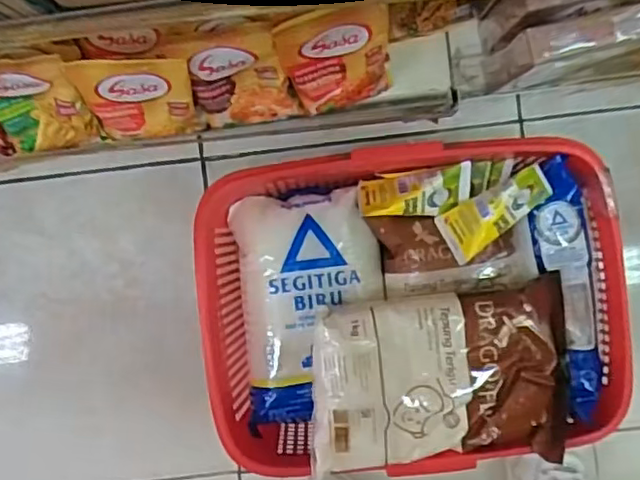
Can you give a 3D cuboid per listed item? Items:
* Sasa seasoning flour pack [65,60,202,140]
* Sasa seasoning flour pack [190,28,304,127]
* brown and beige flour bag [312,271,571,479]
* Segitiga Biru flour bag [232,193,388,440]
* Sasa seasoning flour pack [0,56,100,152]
[{"bbox_3d":[-0.163,-0.126,0.570,0.094,0.103,0.019,-7,57,-3],"label":"Sasa seasoning flour pack"},{"bbox_3d":[-0.073,-0.146,0.573,0.085,0.112,0.019,-12,61,3],"label":"Sasa seasoning flour pack"},{"bbox_3d":[0.110,0.125,0.566,0.232,0.042,0.148,-4,91,1],"label":"brown and beige flour bag"},{"bbox_3d":[-0.007,0.061,0.611,0.141,0.044,0.214,-8,91,1],"label":"Segitiga Biru flour bag"},{"bbox_3d":[-0.264,-0.123,0.570,0.095,0.114,0.014,-4,60,1],"label":"Sasa seasoning flour pack"}]

